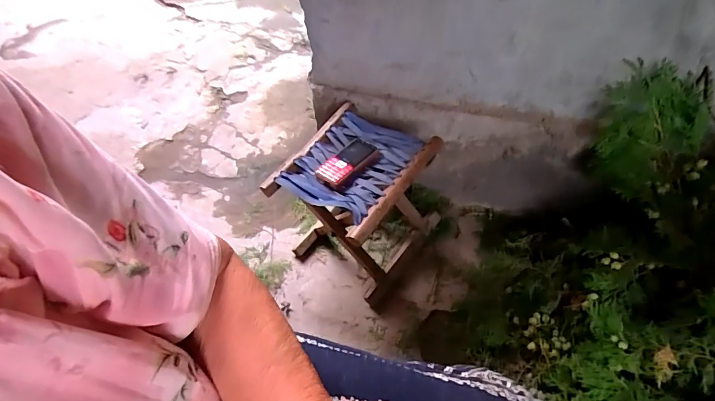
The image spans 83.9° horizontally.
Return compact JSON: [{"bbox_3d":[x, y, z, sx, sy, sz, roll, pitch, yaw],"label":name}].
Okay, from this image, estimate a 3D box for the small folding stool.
[{"bbox_3d":[0.003,0.006,0.812,0.234,0.250,0.254,28,58,26],"label":"small folding stool"}]

